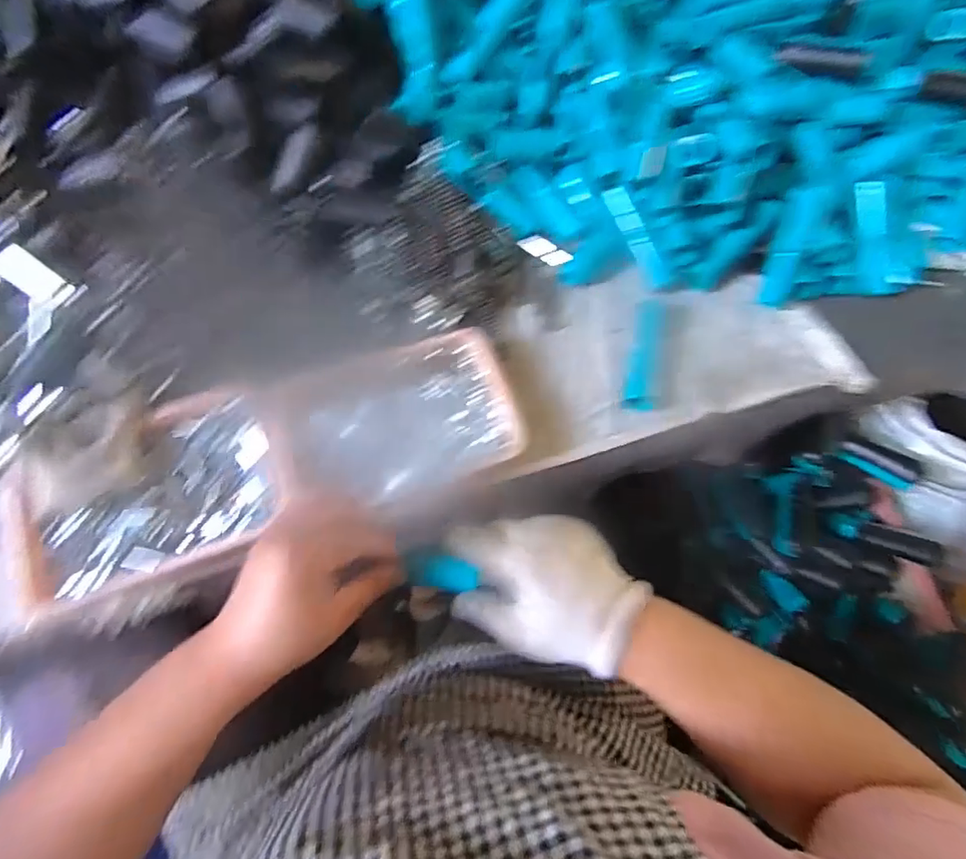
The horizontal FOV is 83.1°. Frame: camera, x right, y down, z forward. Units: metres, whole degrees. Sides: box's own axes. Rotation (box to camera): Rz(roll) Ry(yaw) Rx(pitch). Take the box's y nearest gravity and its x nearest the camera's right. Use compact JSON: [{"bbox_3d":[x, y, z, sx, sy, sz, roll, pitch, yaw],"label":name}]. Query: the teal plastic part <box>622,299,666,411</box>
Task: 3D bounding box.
[{"bbox_3d":[0.169,-0.079,0.566,0.030,0.014,0.132,14,67,2],"label":"teal plastic part"}]

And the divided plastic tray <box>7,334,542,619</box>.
[{"bbox_3d":[-0.171,0.019,0.464,0.404,0.034,0.143,-17,69,-11],"label":"divided plastic tray"}]

